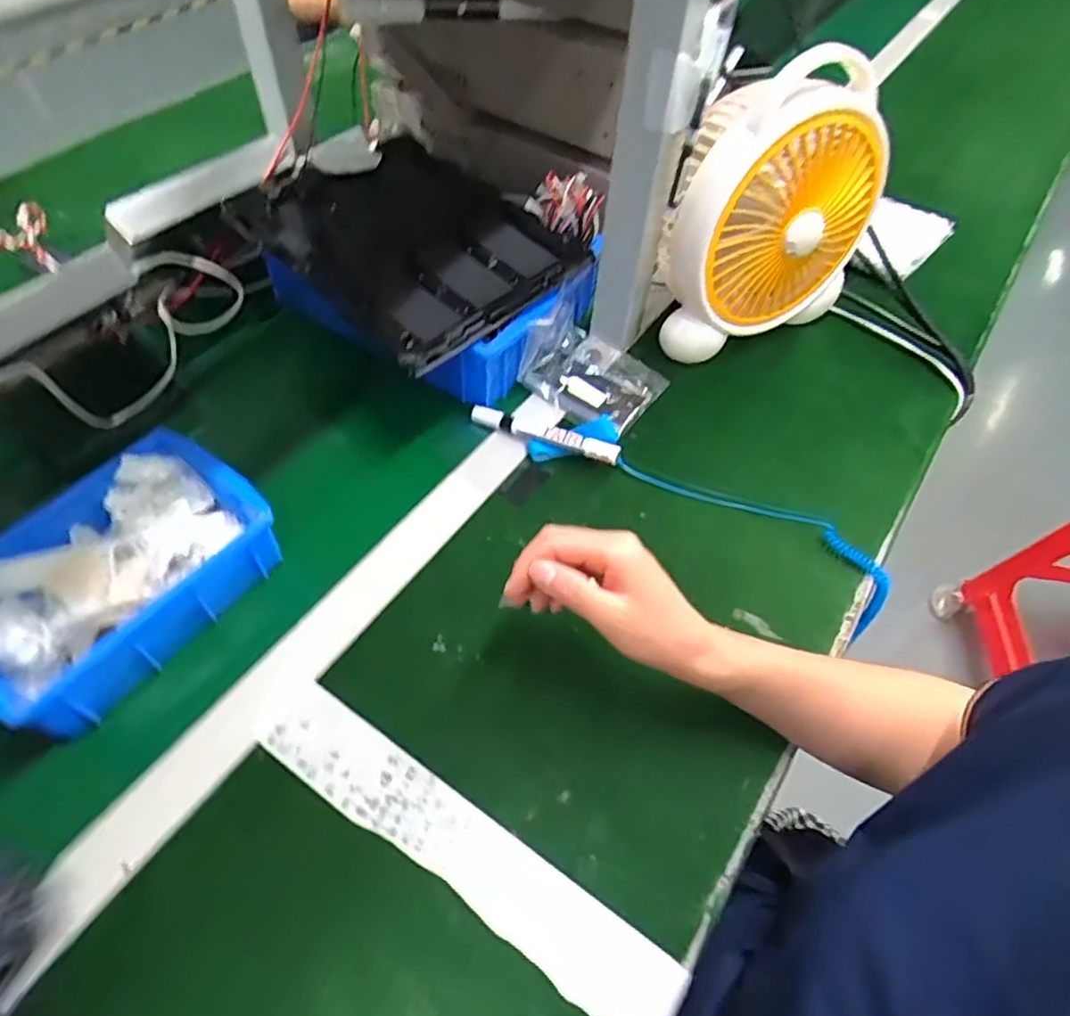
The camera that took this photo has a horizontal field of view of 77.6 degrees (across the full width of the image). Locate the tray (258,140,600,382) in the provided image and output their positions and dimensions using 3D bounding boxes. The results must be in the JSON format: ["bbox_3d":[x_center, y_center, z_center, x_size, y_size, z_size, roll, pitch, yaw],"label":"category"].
[{"bbox_3d":[-0.113,-0.245,0.624,0.220,0.043,0.265,-37,64,-25],"label":"tray"}]

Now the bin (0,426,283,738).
[{"bbox_3d":[-0.302,0.047,0.481,0.143,0.072,0.201,35,60,20],"label":"bin"}]

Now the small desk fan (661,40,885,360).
[{"bbox_3d":[0.217,-0.266,0.620,0.211,0.232,0.090,-24,59,-18],"label":"small desk fan"}]

